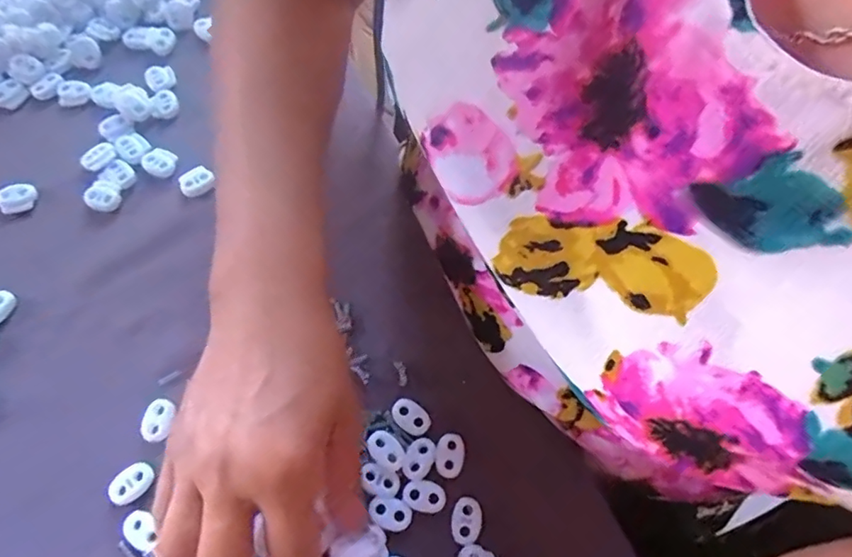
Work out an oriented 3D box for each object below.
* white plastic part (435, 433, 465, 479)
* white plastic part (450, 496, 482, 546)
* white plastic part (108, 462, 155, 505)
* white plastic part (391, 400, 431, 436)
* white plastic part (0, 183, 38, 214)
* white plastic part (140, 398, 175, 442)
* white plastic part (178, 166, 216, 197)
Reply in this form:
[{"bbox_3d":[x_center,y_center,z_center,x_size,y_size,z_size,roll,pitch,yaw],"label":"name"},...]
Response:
[{"bbox_3d":[0.013,0.095,0.298,0.016,0.004,0.023,6,66,0],"label":"white plastic part"},{"bbox_3d":[0.021,0.125,0.285,0.016,0.004,0.023,6,66,0],"label":"white plastic part"},{"bbox_3d":[-0.155,0.106,0.286,0.023,0.004,0.016,-41,74,-18],"label":"white plastic part"},{"bbox_3d":[-0.008,0.076,0.305,0.016,0.004,0.022,-42,74,-18],"label":"white plastic part"},{"bbox_3d":[-0.258,-0.051,0.347,0.022,0.007,0.017,-35,72,-16],"label":"white plastic part"},{"bbox_3d":[-0.147,0.077,0.300,0.014,0.004,0.023,11,66,2],"label":"white plastic part"},{"bbox_3d":[-0.150,-0.063,0.358,0.017,0.006,0.020,38,70,13],"label":"white plastic part"}]

